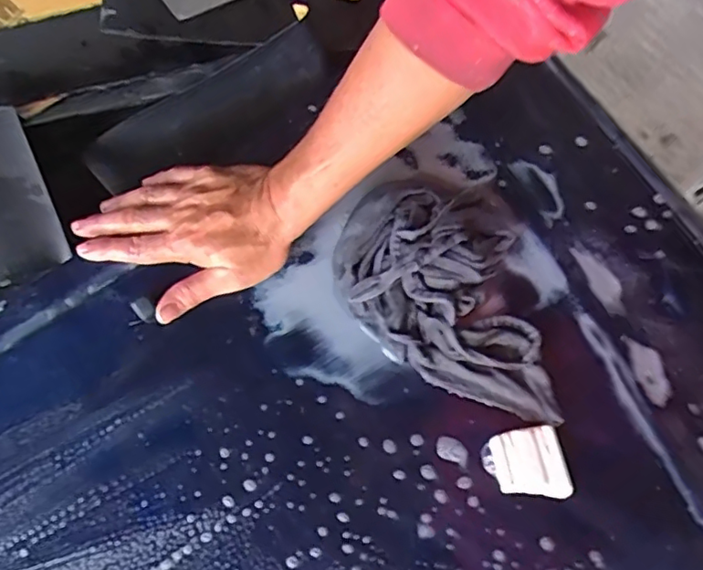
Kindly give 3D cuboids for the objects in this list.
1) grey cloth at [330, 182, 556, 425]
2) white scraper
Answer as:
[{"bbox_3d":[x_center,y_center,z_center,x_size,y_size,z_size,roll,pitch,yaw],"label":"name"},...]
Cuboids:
[{"bbox_3d":[0.070,0.001,0.482,0.165,0.051,0.205,-4,66,-2],"label":"grey cloth"},{"bbox_3d":[0.136,0.136,0.455,0.054,0.008,0.052,-9,66,-4],"label":"white scraper"}]

